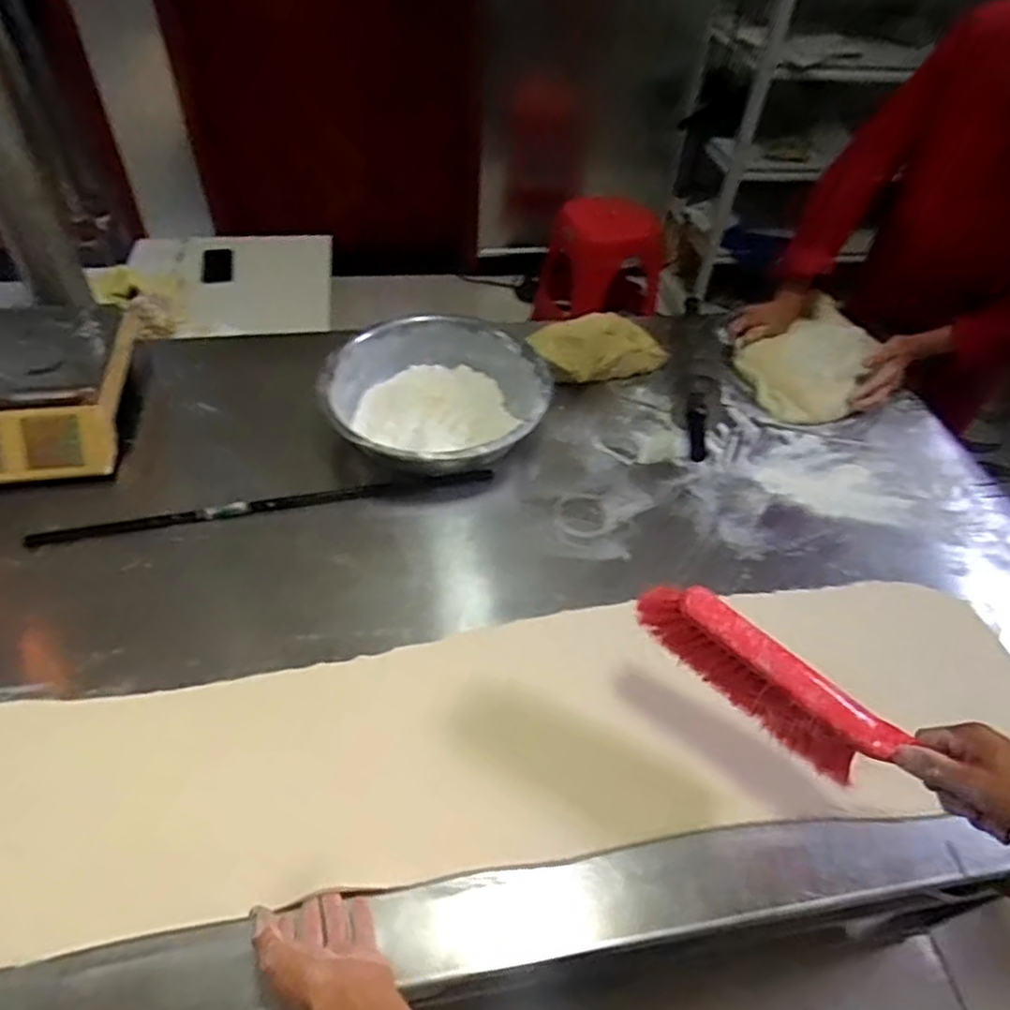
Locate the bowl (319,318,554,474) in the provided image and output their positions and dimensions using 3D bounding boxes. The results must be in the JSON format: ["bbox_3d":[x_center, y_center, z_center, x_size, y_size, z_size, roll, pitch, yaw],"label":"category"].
[{"bbox_3d":[-0.110,-0.162,1.097,0.337,0.109,0.329,2,47,-2],"label":"bowl"}]

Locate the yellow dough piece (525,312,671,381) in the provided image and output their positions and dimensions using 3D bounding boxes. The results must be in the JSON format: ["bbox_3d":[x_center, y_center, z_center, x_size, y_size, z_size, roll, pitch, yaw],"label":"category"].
[{"bbox_3d":[0.156,-0.285,1.237,0.280,0.079,0.121,-9,47,-31],"label":"yellow dough piece"}]

